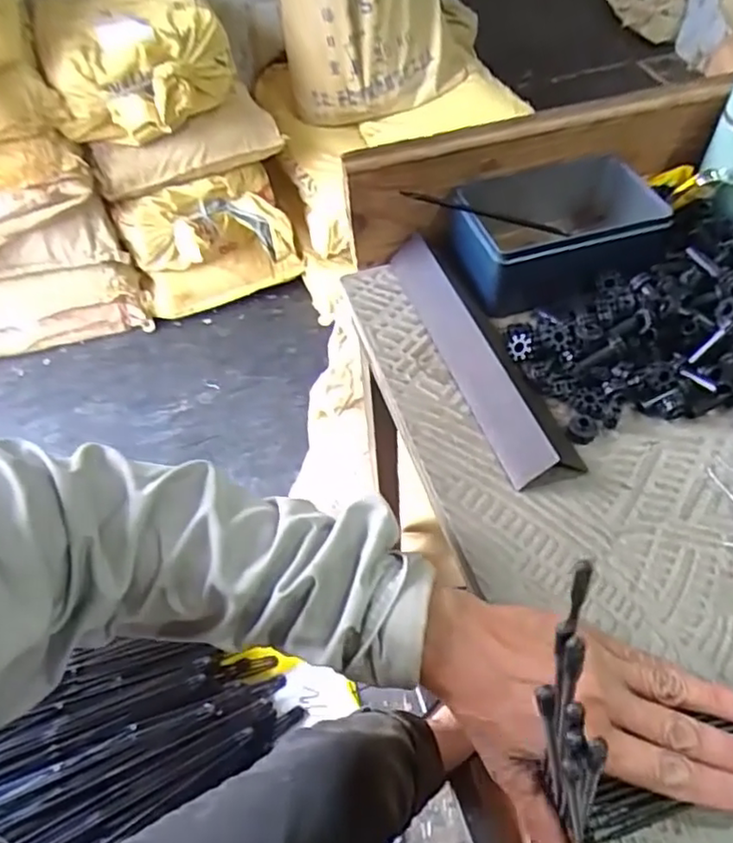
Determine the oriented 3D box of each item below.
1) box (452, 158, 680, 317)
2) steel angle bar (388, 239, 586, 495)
[{"bbox_3d":[0.154,-0.151,0.517,0.172,0.057,0.105,-16,52,-8],"label":"box"},{"bbox_3d":[0.074,-0.054,0.477,0.044,0.029,0.241,-19,53,-11],"label":"steel angle bar"}]

